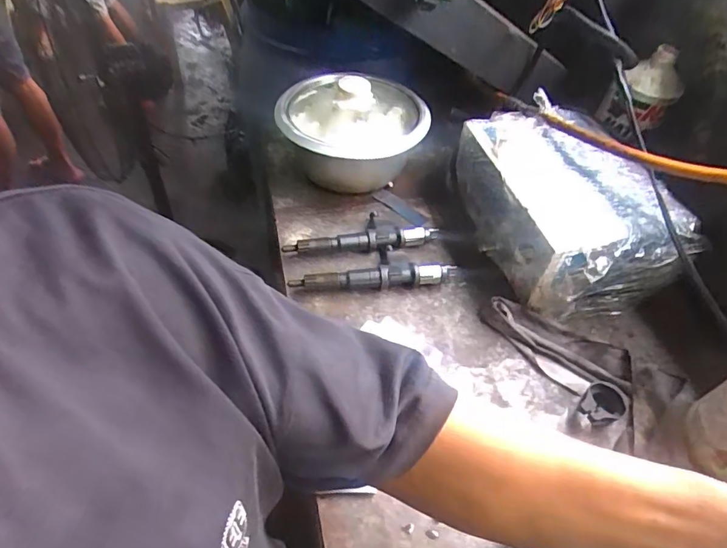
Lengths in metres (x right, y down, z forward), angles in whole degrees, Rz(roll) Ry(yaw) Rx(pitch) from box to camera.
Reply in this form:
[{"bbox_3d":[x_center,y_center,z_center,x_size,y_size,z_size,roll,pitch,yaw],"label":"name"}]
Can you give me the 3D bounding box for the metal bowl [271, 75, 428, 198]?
[{"bbox_3d":[-0.014,-0.203,0.702,0.213,0.122,0.184,-2,50,-3],"label":"metal bowl"}]

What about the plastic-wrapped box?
[{"bbox_3d":[0.254,-0.095,0.626,0.198,0.123,0.279,-12,51,-11],"label":"plastic-wrapped box"}]

